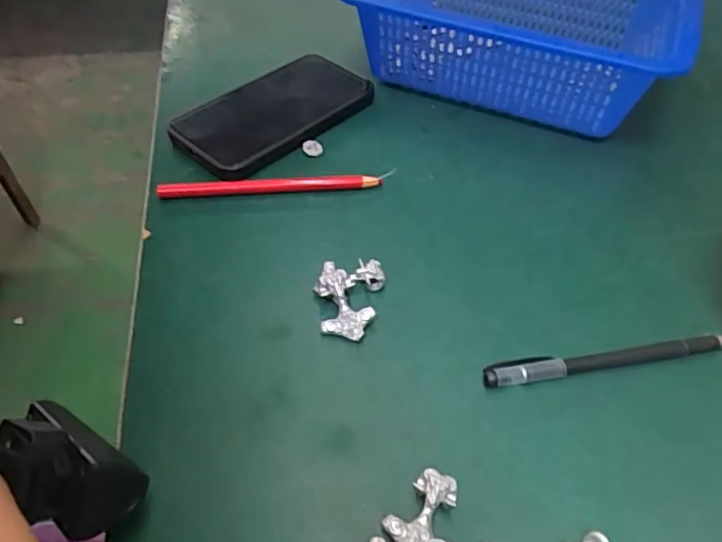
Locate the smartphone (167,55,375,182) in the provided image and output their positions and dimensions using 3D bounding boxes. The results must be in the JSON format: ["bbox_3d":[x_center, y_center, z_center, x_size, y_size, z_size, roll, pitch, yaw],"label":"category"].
[{"bbox_3d":[-0.066,-0.125,0.445,0.081,0.012,0.158,39,60,24],"label":"smartphone"}]

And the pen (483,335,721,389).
[{"bbox_3d":[0.141,0.049,0.318,0.149,0.009,0.012,-7,50,-6],"label":"pen"}]

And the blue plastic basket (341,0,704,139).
[{"bbox_3d":[0.132,-0.199,0.477,0.257,0.101,0.183,15,51,13],"label":"blue plastic basket"}]

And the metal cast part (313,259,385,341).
[{"bbox_3d":[-0.008,0.014,0.333,0.036,0.021,0.049,10,50,9],"label":"metal cast part"}]

